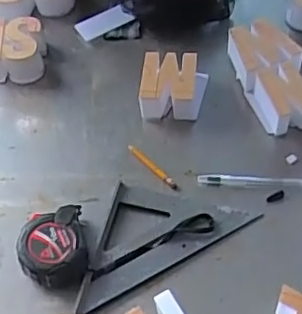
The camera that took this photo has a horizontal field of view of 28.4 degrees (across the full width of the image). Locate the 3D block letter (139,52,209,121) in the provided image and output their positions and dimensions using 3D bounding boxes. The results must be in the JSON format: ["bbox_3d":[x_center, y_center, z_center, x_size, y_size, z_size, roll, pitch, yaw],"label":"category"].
[{"bbox_3d":[0.032,-0.096,0.819,0.086,0.049,0.095,3,54,7],"label":"3D block letter"}]

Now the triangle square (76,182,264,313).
[{"bbox_3d":[0.001,0.083,0.714,0.223,0.013,0.123,-24,55,-14],"label":"triangle square"}]

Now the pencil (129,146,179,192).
[{"bbox_3d":[0.002,0.012,0.766,0.010,0.004,0.093,-36,59,-21],"label":"pencil"}]

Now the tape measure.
[{"bbox_3d":[-0.113,0.107,0.690,0.078,0.039,0.093,-13,54,-5],"label":"tape measure"}]

